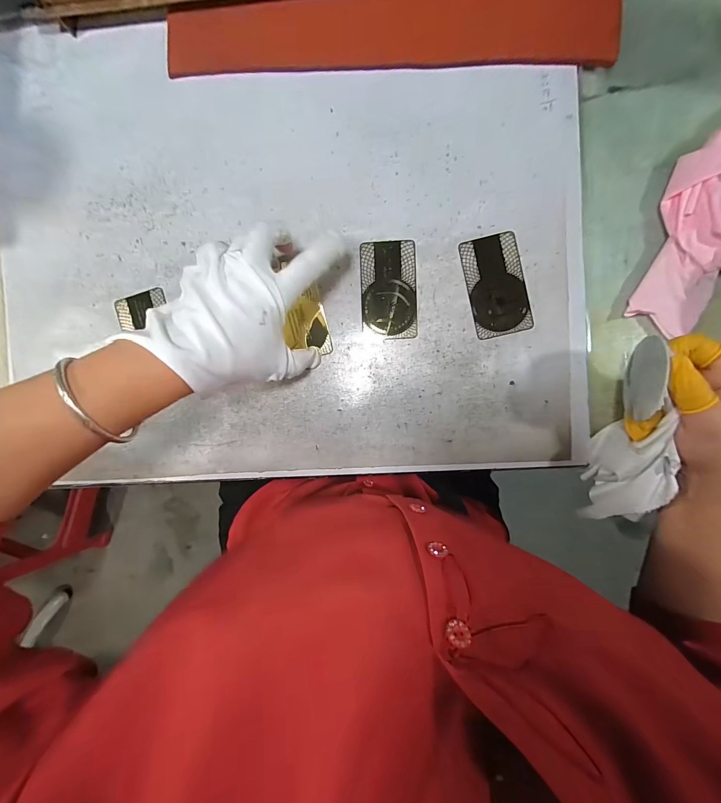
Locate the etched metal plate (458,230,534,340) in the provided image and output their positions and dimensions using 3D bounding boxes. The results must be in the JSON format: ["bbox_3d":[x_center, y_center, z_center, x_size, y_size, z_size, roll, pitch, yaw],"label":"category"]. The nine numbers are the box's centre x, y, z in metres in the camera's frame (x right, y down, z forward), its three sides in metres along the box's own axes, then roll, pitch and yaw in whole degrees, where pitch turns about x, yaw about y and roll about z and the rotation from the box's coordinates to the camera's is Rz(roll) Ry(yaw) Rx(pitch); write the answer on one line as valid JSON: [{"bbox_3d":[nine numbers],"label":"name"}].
[{"bbox_3d":[0.119,-0.101,0.298,0.049,0.004,0.085,-12,90,4],"label":"etched metal plate"}]

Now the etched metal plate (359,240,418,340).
[{"bbox_3d":[0.025,-0.099,0.303,0.049,0.004,0.085,-2,91,4],"label":"etched metal plate"}]

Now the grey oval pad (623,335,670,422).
[{"bbox_3d":[0.212,-0.020,0.253,0.007,0.055,0.059,9,48,15],"label":"grey oval pad"}]

